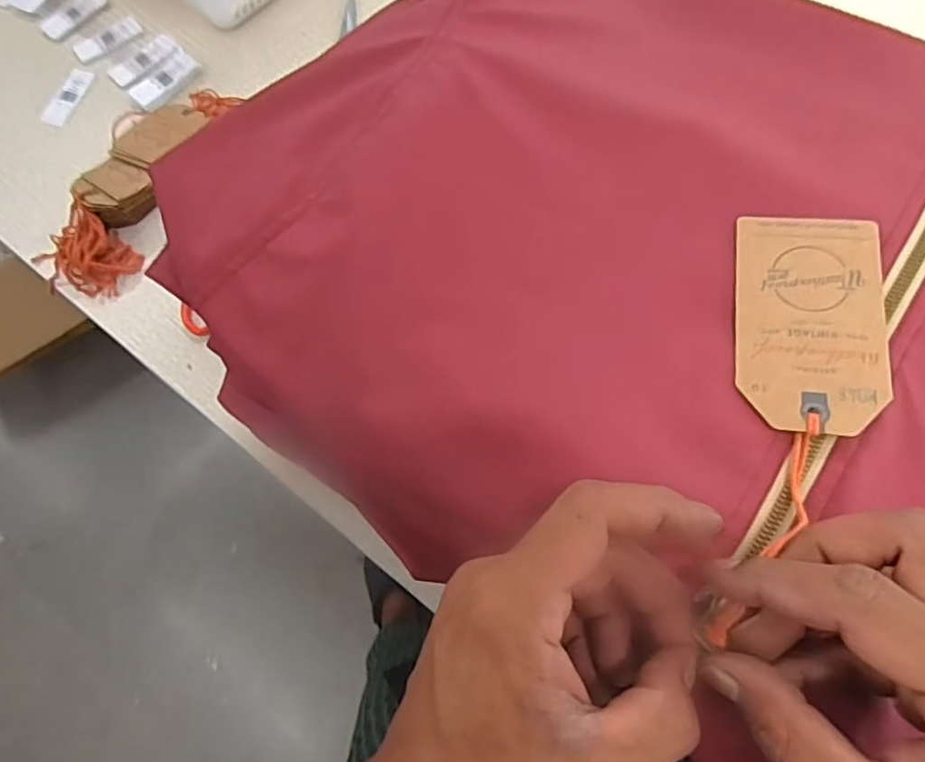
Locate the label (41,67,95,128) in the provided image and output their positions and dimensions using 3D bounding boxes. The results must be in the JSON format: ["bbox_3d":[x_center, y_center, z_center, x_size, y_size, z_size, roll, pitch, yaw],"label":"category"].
[{"bbox_3d":[-0.470,-0.337,0.721,0.029,0.004,0.086,16,69,1],"label":"label"}]

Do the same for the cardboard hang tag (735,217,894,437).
[{"bbox_3d":[0.149,-0.027,0.259,0.058,0.004,0.099,5,70,12],"label":"cardboard hang tag"}]

